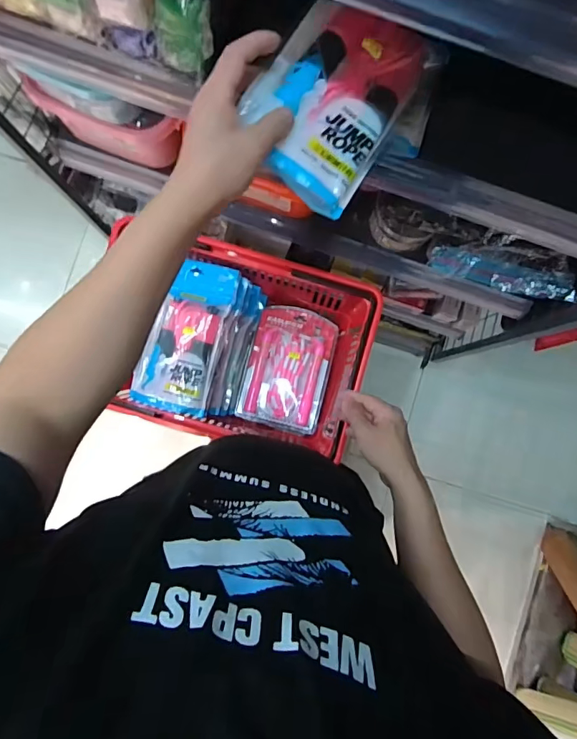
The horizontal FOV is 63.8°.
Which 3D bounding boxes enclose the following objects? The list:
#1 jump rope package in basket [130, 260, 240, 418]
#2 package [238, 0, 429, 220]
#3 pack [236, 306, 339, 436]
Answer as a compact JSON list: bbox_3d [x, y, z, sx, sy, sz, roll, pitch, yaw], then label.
[{"bbox_3d":[-0.180,-0.056,0.798,0.131,0.035,0.257,15,86,0],"label":"jump rope package in basket"},{"bbox_3d":[0.041,-0.258,0.451,0.127,0.038,0.177,30,90,-16],"label":"package"},{"bbox_3d":[0.001,-0.008,0.905,0.159,0.043,0.239,14,80,2],"label":"pack"}]

